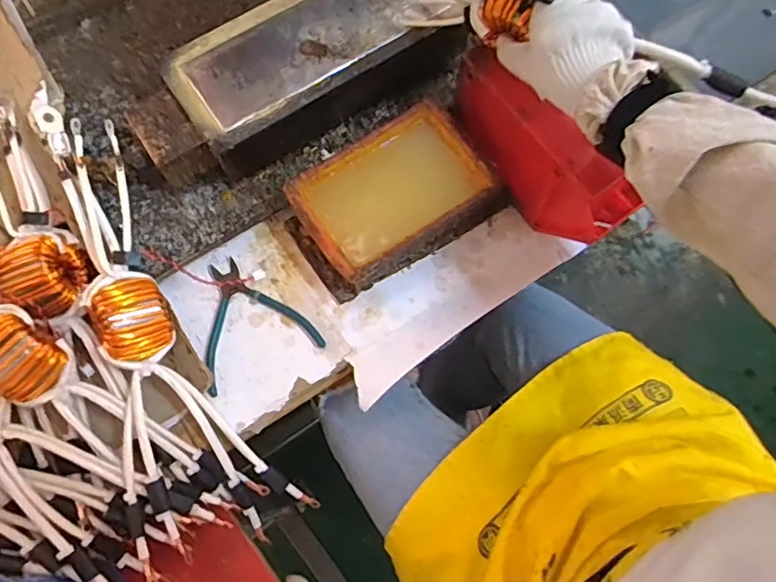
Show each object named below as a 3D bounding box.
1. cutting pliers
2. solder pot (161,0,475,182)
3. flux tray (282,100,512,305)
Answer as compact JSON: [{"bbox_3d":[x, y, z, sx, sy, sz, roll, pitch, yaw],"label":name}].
[{"bbox_3d":[-0.153,0.023,0.592,0.125,0.018,0.136,-23,75,-8],"label":"cutting pliers"},{"bbox_3d":[-0.080,-0.276,0.650,0.338,0.081,0.161,-35,76,-11],"label":"solder pot"},{"bbox_3d":[0.008,-0.105,0.610,0.232,0.069,0.139,-33,76,-10],"label":"flux tray"}]

